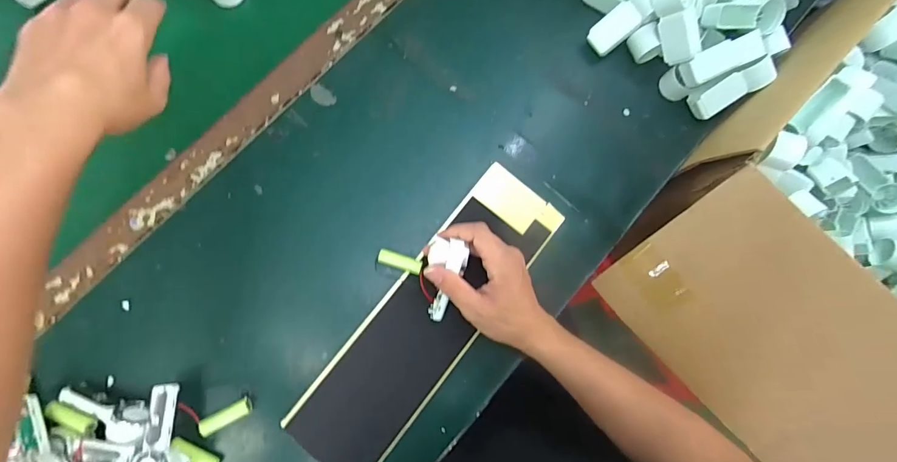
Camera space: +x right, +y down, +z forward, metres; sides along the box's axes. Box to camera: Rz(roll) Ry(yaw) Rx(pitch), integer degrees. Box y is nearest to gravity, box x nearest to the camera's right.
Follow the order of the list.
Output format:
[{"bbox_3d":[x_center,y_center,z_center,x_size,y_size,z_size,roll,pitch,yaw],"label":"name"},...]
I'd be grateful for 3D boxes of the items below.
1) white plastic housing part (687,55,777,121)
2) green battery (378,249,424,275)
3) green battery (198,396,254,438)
[{"bbox_3d":[0.342,-0.170,0.492,0.094,0.026,0.032,-28,84,14],"label":"white plastic housing part"},{"bbox_3d":[-0.054,0.035,0.457,0.049,0.017,0.017,19,80,-2],"label":"green battery"},{"bbox_3d":[-0.229,0.191,0.421,0.052,0.015,0.016,-29,85,-8],"label":"green battery"}]

